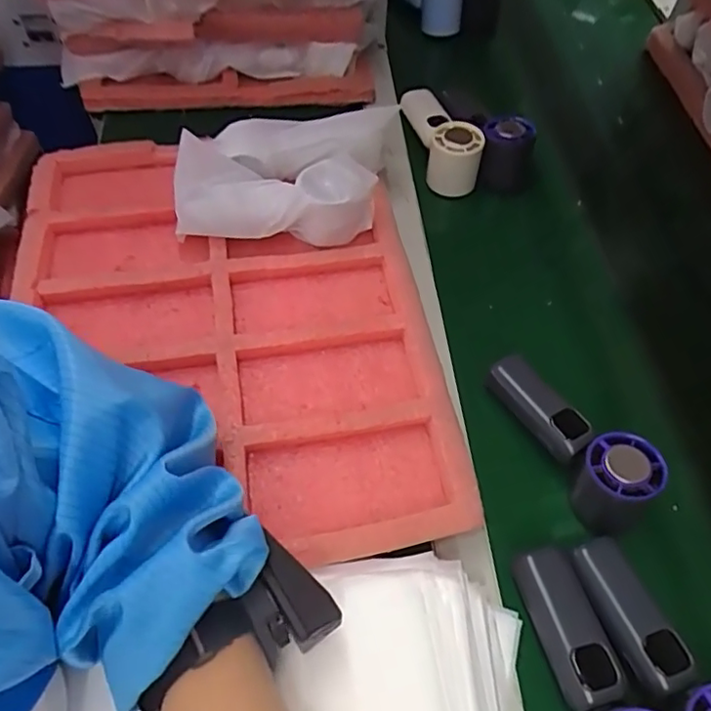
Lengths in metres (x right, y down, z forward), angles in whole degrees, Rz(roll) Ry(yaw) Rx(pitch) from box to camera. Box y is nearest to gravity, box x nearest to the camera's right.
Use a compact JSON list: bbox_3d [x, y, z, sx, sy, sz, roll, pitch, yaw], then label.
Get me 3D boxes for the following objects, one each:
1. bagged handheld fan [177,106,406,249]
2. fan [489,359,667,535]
[{"bbox_3d":[-0.063,-0.168,0.538,0.185,0.055,0.134,0,58,-3],"label":"bagged handheld fan"},{"bbox_3d":[0.165,0.058,0.445,0.046,0.055,0.147,-26,63,-18],"label":"fan"}]

